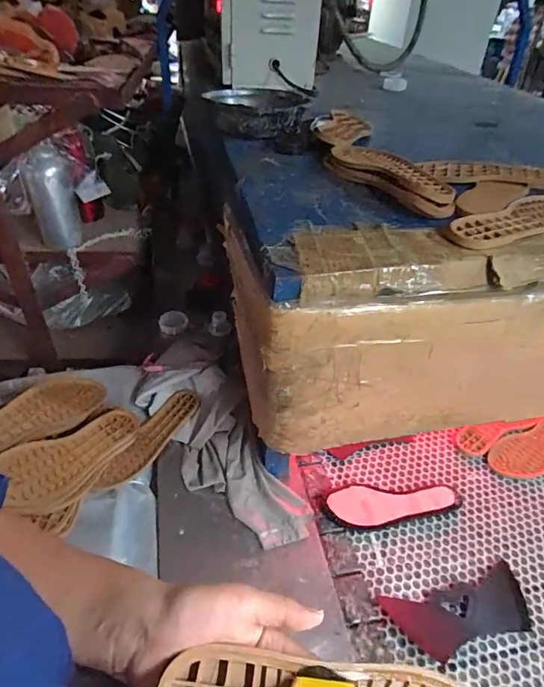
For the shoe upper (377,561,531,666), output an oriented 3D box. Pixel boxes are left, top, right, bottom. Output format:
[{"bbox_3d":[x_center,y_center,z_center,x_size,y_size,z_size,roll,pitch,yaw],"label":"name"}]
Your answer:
[{"bbox_3d":[0.270,0.383,0.629,0.210,0.004,0.086,-8,40,-12],"label":"shoe upper"}]

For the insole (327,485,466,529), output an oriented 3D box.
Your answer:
[{"bbox_3d":[0.206,0.273,0.742,0.229,0.015,0.078,1,39,-1],"label":"insole"}]

